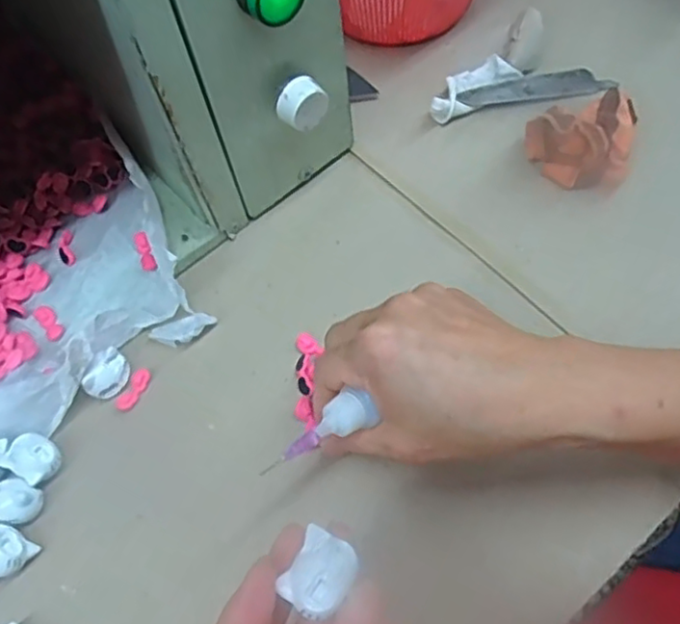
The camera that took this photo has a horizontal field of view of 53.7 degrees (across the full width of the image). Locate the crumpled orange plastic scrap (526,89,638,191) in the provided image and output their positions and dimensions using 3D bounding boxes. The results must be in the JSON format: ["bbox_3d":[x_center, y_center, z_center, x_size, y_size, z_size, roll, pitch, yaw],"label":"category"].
[{"bbox_3d":[0.152,-0.102,0.401,0.063,0.033,0.048,-13,62,-3],"label":"crumpled orange plastic scrap"}]

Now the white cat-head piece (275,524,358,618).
[{"bbox_3d":[-0.006,0.083,0.216,0.019,0.007,0.024,25,67,14],"label":"white cat-head piece"}]

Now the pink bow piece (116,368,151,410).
[{"bbox_3d":[-0.110,0.041,0.359,0.010,0.004,0.024,21,66,14],"label":"pink bow piece"}]

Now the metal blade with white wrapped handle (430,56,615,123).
[{"bbox_3d":[0.119,-0.151,0.442,0.119,0.011,0.035,-8,63,-1],"label":"metal blade with white wrapped handle"}]

